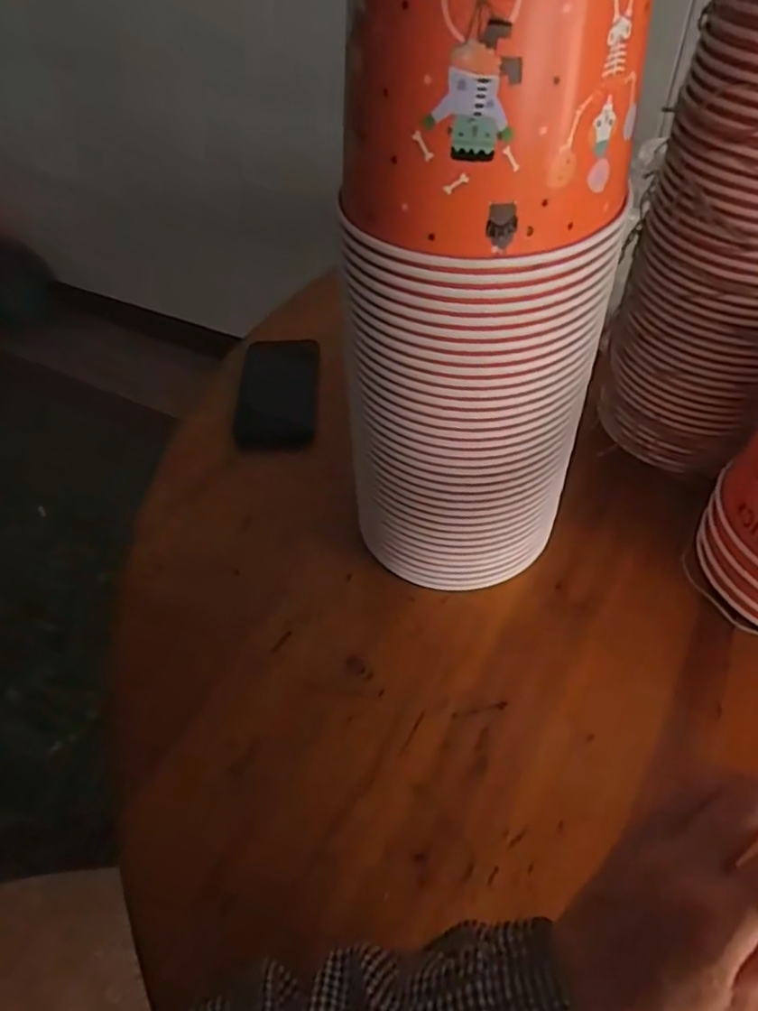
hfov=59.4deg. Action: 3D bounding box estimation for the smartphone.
[{"bbox_3d":[-0.099,-0.111,0.658,0.077,0.016,0.138,2,57,-2],"label":"smartphone"}]

